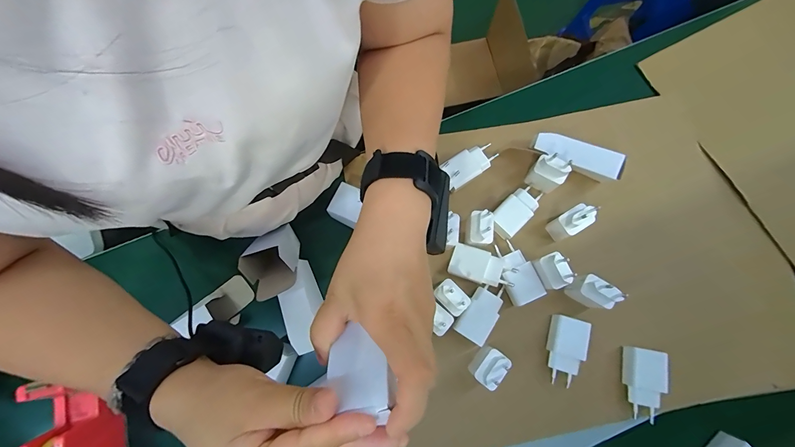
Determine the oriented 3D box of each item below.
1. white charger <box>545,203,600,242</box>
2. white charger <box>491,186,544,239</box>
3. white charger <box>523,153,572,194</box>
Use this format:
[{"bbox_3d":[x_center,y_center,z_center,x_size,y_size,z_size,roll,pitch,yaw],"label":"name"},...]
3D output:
[{"bbox_3d":[0.214,-0.004,0.417,0.035,0.078,0.027,-33,80,-5],"label":"white charger"},{"bbox_3d":[0.155,-0.018,0.445,0.038,0.023,0.077,44,83,9],"label":"white charger"},{"bbox_3d":[0.189,-0.063,0.429,0.040,0.064,0.023,31,81,7],"label":"white charger"}]

